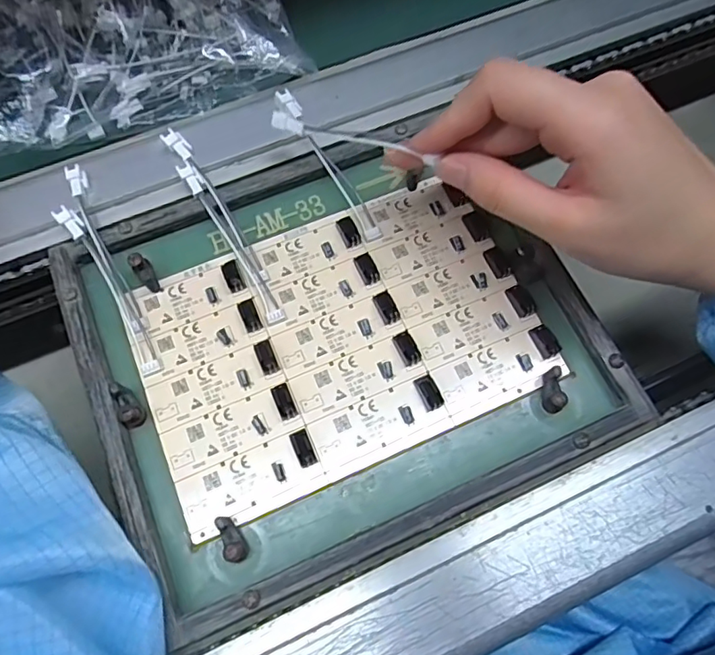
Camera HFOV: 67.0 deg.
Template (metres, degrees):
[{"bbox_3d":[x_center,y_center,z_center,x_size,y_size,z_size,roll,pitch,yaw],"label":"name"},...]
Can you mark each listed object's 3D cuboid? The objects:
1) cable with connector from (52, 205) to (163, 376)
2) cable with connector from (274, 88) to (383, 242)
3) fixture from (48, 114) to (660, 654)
[{"bbox_3d":[-0.125,-0.019,0.271,0.010,0.016,0.095,-31,75,-11],"label":"cable with connector"},{"bbox_3d":[-0.016,-0.090,0.296,0.011,0.016,0.097,-31,75,-12],"label":"cable with connector"},{"bbox_3d":[-0.010,0.004,0.268,0.232,0.016,0.198,-23,74,-9],"label":"fixture"}]

